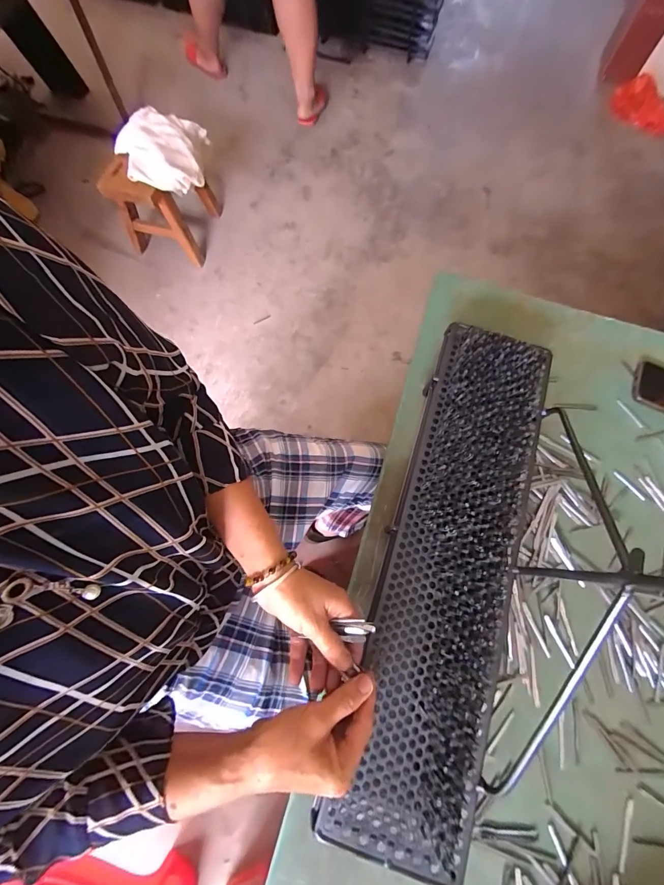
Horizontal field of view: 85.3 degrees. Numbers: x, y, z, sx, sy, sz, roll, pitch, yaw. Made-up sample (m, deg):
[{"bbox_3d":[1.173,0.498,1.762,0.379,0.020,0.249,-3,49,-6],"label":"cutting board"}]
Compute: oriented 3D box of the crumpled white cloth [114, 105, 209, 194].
[{"bbox_3d":[-0.536,-0.940,1.176,0.284,0.101,0.286,-20,75,-7],"label":"crumpled white cloth"}]

